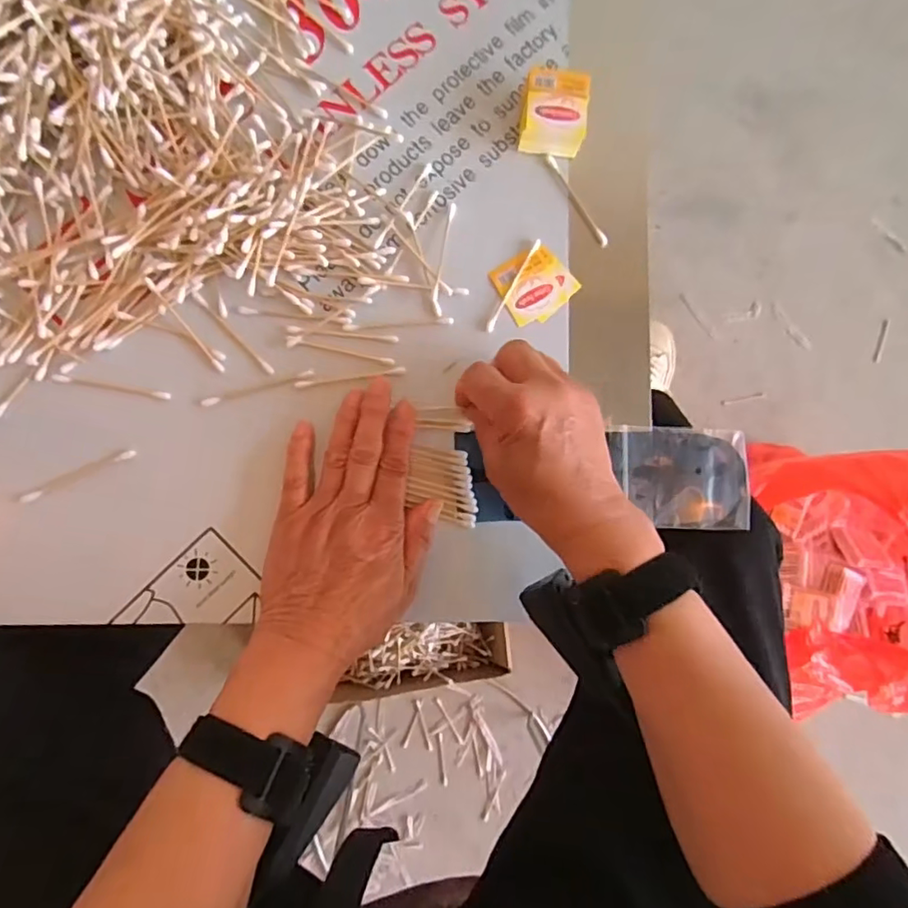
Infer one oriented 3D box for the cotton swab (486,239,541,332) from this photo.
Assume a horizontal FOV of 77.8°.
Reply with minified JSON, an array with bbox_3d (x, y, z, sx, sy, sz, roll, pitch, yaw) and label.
[{"bbox_3d":[0.040,-0.113,0.378,0.005,0.004,0.071,29,84,-2],"label":"cotton swab"}]

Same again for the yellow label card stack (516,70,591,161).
[{"bbox_3d":[0.067,-0.229,0.381,0.041,0.028,0.048,5,85,-5],"label":"yellow label card stack"}]

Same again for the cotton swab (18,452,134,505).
[{"bbox_3d":[-0.233,0.013,0.349,0.071,0.004,0.007,-25,88,-6],"label":"cotton swab"}]

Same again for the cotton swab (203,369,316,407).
[{"bbox_3d":[-0.125,-0.042,0.360,0.072,0.004,0.006,-17,87,-6],"label":"cotton swab"}]

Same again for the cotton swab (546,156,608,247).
[{"bbox_3d":[0.086,-0.175,0.389,0.007,0.004,0.073,-33,89,-7],"label":"cotton swab"}]

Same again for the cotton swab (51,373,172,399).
[{"bbox_3d":[-0.215,-0.042,0.354,0.070,0.004,0.005,9,85,-4],"label":"cotton swab"}]

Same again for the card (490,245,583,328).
[{"bbox_3d":[0.057,-0.116,0.384,0.050,0.004,0.045,-30,89,-7],"label":"card"}]

